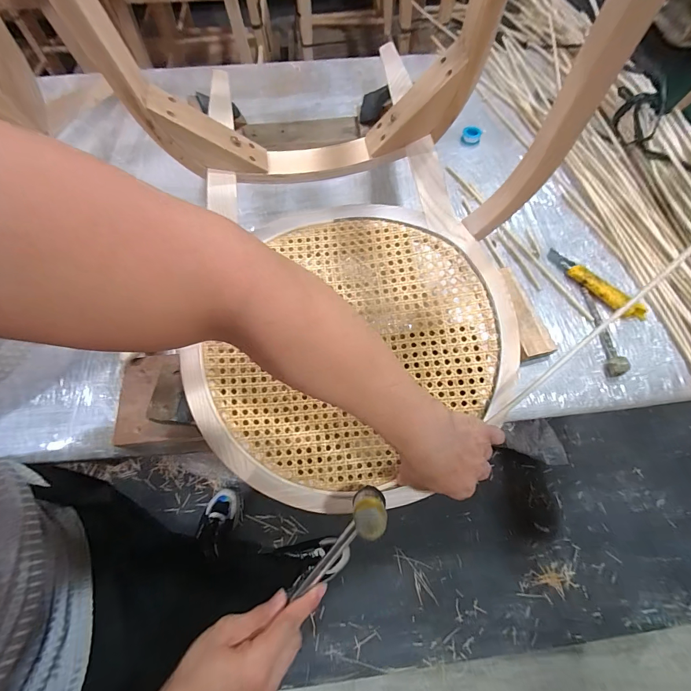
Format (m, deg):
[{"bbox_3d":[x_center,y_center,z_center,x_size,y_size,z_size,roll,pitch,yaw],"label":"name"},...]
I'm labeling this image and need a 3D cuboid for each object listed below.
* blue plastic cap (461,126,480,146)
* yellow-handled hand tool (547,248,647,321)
[{"bbox_3d":[0.279,-0.465,0.774,0.039,0.029,0.033,17,66,9],"label":"blue plastic cap"},{"bbox_3d":[0.425,-0.107,0.597,0.033,0.020,0.181,-35,69,-15],"label":"yellow-handled hand tool"}]

